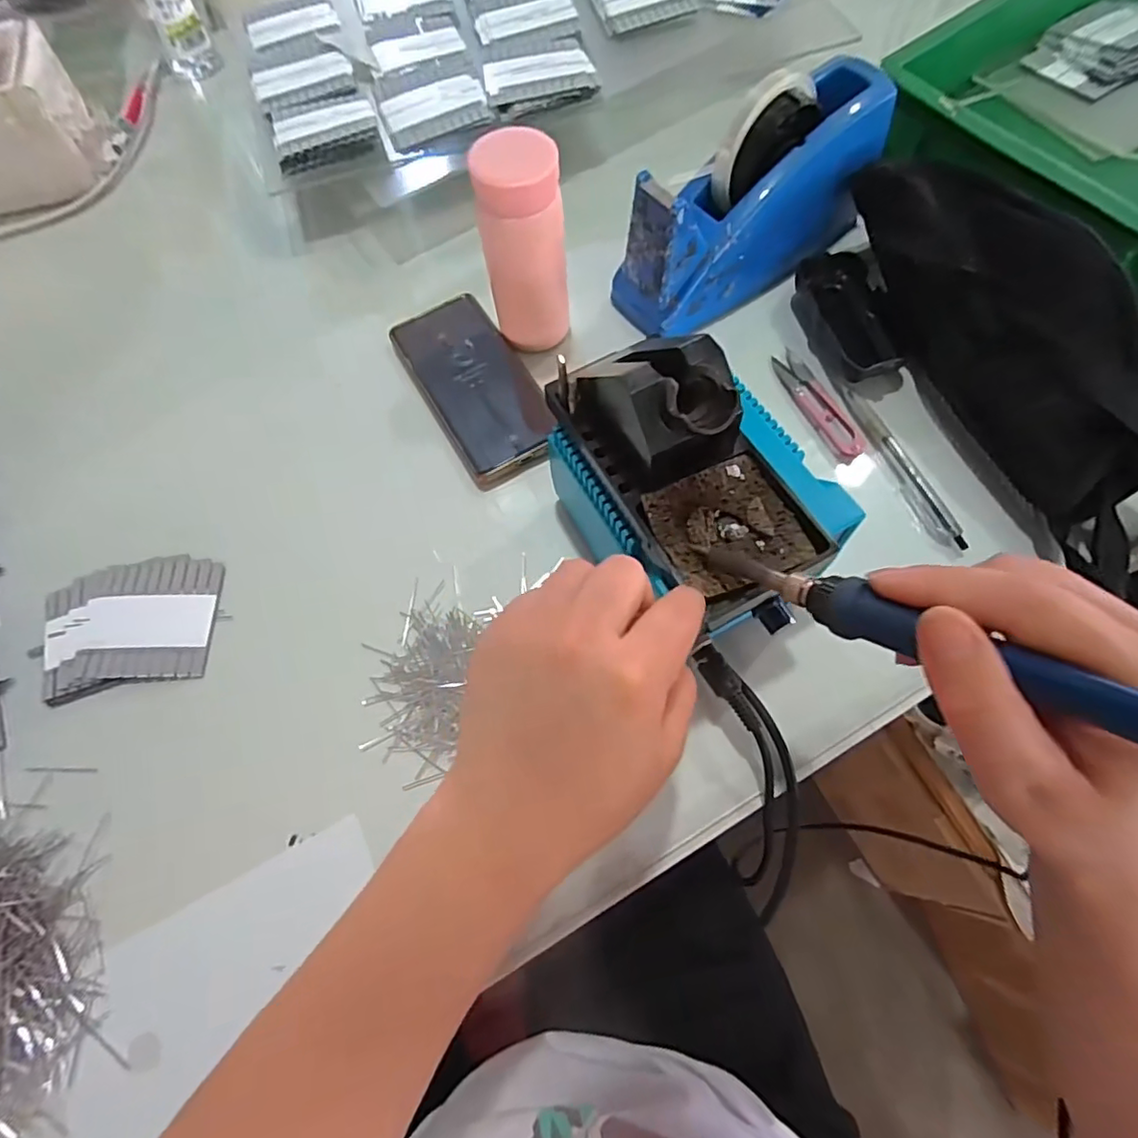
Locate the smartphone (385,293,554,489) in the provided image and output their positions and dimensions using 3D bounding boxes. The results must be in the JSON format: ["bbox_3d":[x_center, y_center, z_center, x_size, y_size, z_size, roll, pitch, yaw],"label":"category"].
[{"bbox_3d":[-0.070,-0.140,0.443,0.078,0.011,0.162,-29,69,-7],"label":"smartphone"}]

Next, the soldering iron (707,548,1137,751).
[{"bbox_3d":[0.123,0.026,0.185,0.019,0.015,0.212,-45,37,-13],"label":"soldering iron"}]

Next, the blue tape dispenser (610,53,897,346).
[{"bbox_3d":[0.133,-0.264,0.422,0.194,0.115,0.061,-32,69,-8],"label":"blue tape dispenser"}]

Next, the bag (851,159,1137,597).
[{"bbox_3d":[0.303,-0.140,0.379,0.077,0.096,0.329,-21,68,-4],"label":"bag"}]

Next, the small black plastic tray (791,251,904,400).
[{"bbox_3d":[0.209,-0.187,0.440,0.057,0.024,0.114,-18,68,-3],"label":"small black plastic tray"}]

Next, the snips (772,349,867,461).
[{"bbox_3d":[0.183,-0.122,0.431,0.022,0.010,0.099,-24,69,-5],"label":"snips"}]

